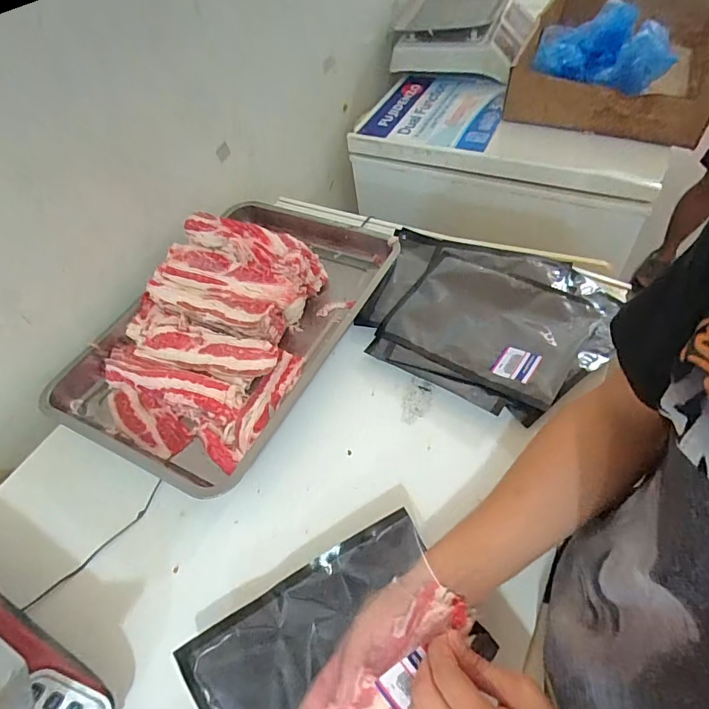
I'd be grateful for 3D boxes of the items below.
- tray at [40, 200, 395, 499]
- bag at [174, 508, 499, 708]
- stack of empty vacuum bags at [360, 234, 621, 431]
[{"bbox_3d":[-0.188,-0.064,0.672,0.331,0.104,0.482,21,60,23],"label":"tray"},{"bbox_3d":[-0.013,0.271,0.391,0.239,0.044,0.185,-35,64,-7],"label":"bag"},{"bbox_3d":[0.177,-0.060,0.647,0.322,0.026,0.270,20,58,24],"label":"stack of empty vacuum bags"}]

